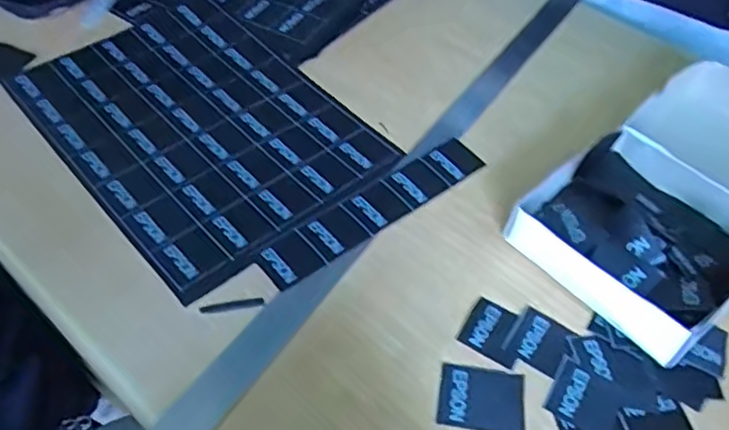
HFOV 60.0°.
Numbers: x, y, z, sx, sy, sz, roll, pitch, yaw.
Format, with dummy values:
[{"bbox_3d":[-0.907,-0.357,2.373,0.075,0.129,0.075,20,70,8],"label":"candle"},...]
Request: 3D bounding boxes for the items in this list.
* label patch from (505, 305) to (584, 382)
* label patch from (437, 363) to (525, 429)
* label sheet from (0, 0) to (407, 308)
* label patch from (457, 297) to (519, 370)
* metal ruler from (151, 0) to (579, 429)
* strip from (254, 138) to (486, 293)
[{"bbox_3d":[0.114,0.081,0.406,0.035,0.004,0.040,29,57,19],"label":"label patch"},{"bbox_3d":[0.070,0.108,0.375,0.050,0.004,0.038,7,52,5],"label":"label patch"},{"bbox_3d":[-0.138,-0.079,0.525,0.204,0.011,0.290,-35,61,-25],"label":"label sheet"},{"bbox_3d":[0.084,0.075,0.407,0.038,0.004,0.039,26,56,18],"label":"label patch"},{"bbox_3d":[0.057,-0.055,0.518,0.028,0.005,0.617,32,55,14],"label":"metal ruler"},{"bbox_3d":[0.009,-0.006,0.472,0.195,0.004,0.039,-31,62,-26],"label":"strip"}]

